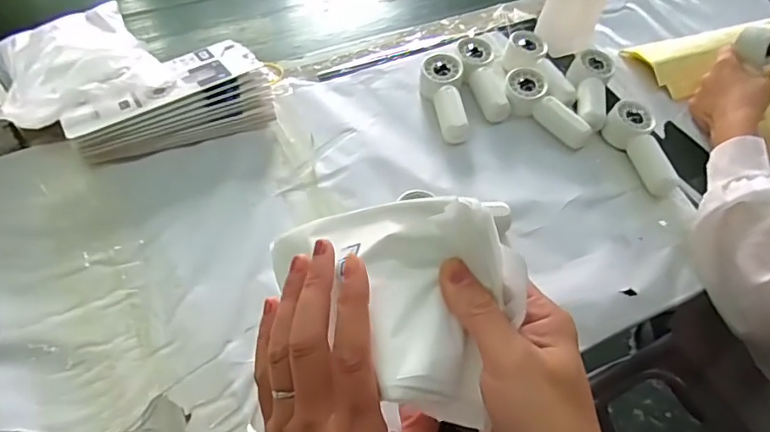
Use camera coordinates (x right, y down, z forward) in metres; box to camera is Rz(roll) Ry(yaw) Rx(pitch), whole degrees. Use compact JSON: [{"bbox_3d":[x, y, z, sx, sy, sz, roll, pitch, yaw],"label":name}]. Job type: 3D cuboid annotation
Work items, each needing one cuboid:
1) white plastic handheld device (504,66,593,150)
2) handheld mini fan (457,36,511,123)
[{"bbox_3d":[0.174,-0.116,0.574,0.050,0.034,0.111,-27,60,-20],"label":"white plastic handheld device"},{"bbox_3d":[0.110,-0.155,0.595,0.041,0.035,0.109,-6,55,-7],"label":"handheld mini fan"}]

